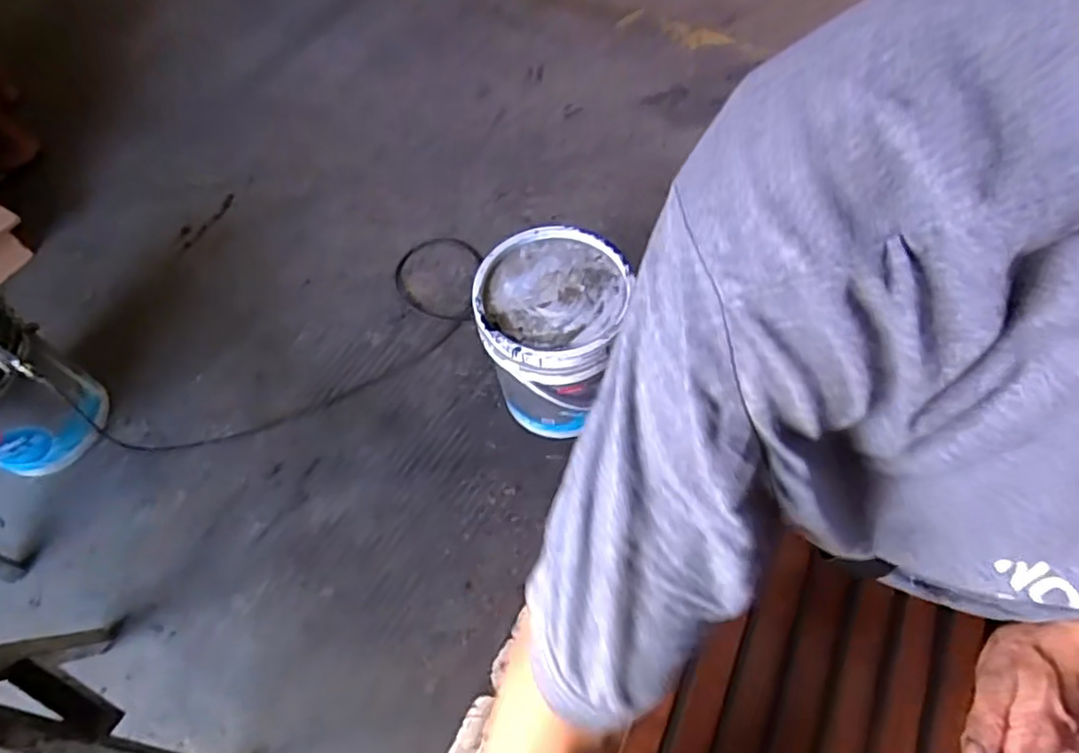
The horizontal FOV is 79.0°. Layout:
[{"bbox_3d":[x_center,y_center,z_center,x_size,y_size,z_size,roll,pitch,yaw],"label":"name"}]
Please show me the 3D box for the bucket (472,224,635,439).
[{"bbox_3d":[0.023,-0.076,1.379,0.275,0.381,0.298,-2,60,3],"label":"bucket"}]

